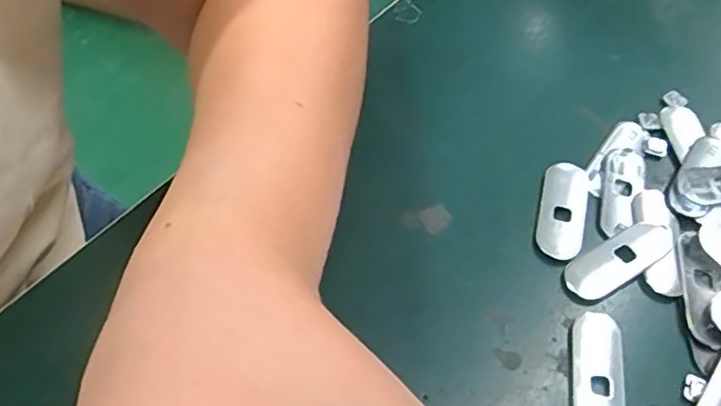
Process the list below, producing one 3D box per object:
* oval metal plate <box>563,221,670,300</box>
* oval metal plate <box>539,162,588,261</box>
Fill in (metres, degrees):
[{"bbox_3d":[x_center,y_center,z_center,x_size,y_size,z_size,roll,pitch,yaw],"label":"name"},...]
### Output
[{"bbox_3d":[0.108,0.023,0.250,0.049,0.009,0.019,-23,60,-16],"label":"oval metal plate"},{"bbox_3d":[0.090,0.001,0.262,0.019,0.004,0.051,13,57,7],"label":"oval metal plate"}]

